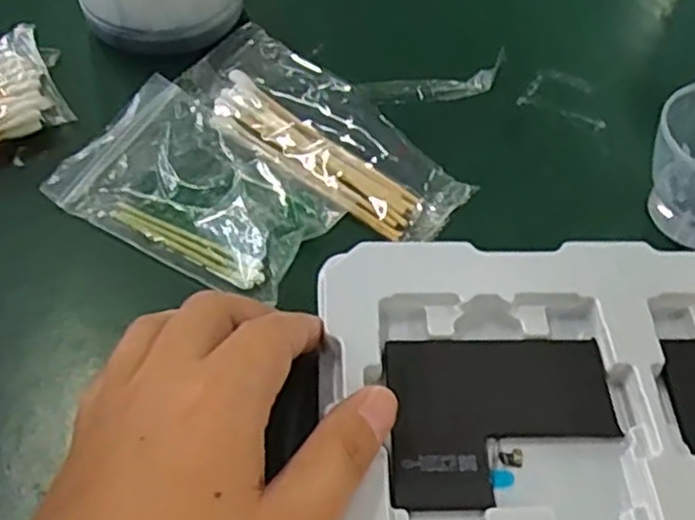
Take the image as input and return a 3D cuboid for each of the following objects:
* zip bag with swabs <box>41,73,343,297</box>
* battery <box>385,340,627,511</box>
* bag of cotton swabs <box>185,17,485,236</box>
[{"bbox_3d":[-0.064,-0.033,0.315,0.111,0.012,0.075,28,57,18],"label":"zip bag with swabs"},{"bbox_3d":[0.053,0.053,0.247,0.078,0.005,0.060,0,53,-3],"label":"battery"},{"bbox_3d":[-0.017,-0.061,0.335,0.064,0.018,0.152,-33,61,-24],"label":"bag of cotton swabs"}]

